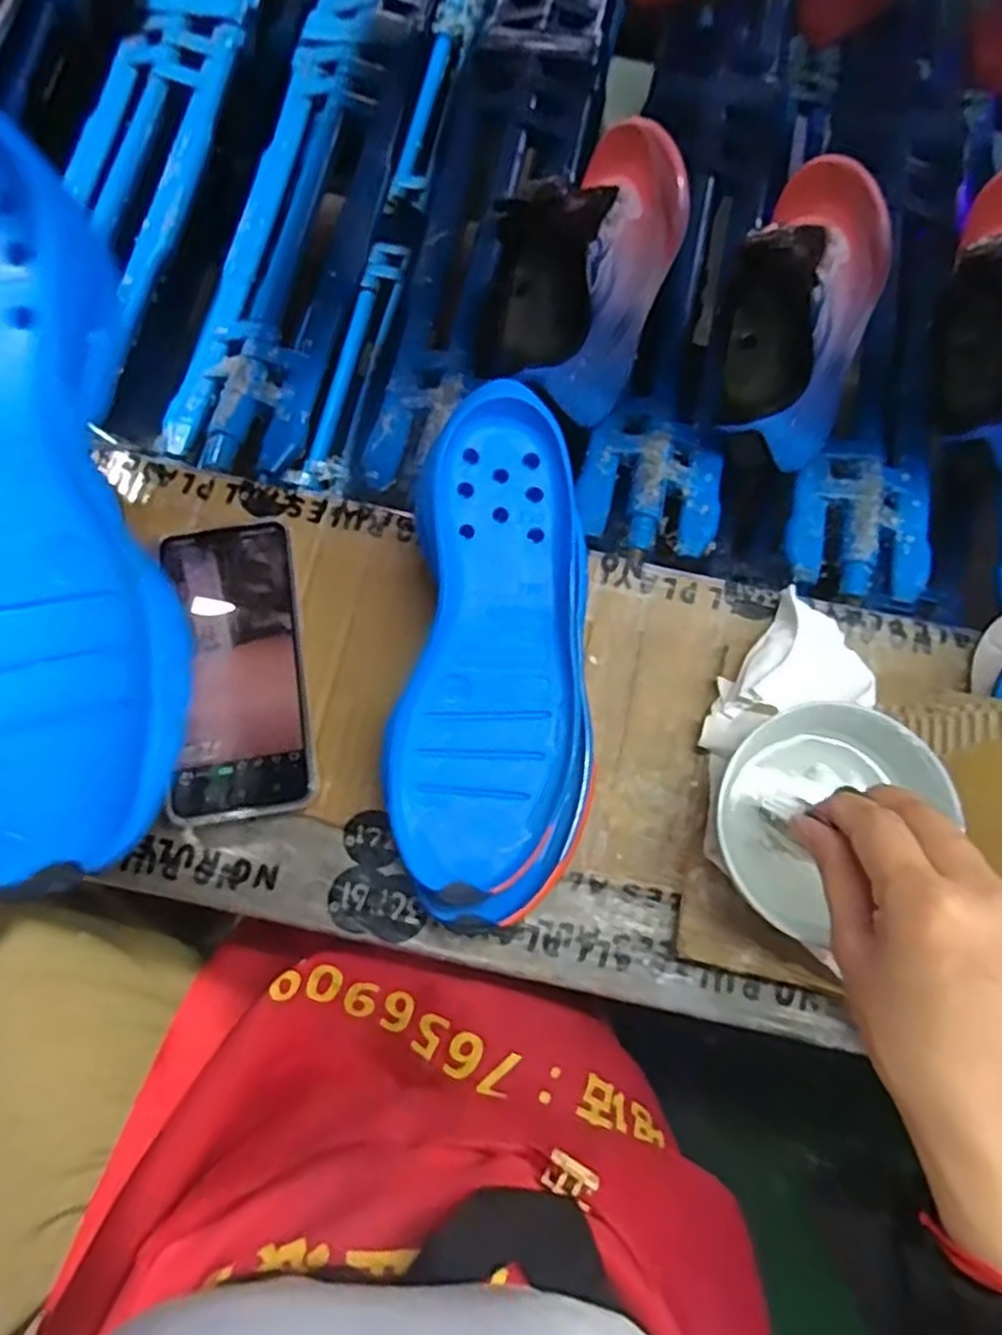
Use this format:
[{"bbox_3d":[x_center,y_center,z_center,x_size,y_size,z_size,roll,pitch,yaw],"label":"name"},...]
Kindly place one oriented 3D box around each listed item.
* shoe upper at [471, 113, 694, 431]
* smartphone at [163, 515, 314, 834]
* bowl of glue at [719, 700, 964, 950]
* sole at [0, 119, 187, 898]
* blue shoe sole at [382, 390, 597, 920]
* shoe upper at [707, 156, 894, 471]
[{"bbox_3d":[0.058,-0.271,0.489,0.103,0.081,0.228,22,78,6],"label":"shoe upper"},{"bbox_3d":[-0.143,-0.002,0.404,0.072,0.010,0.163,-6,76,-3],"label":"smartphone"},{"bbox_3d":[0.156,0.069,0.370,0.095,0.061,0.094,0,77,1],"label":"bowl of glue"},{"bbox_3d":[-0.158,-0.051,0.230,0.091,0.030,0.228,-12,88,-4],"label":"sole"},{"bbox_3d":[-0.001,-0.005,0.367,0.094,0.037,0.247,4,88,0],"label":"blue shoe sole"},{"bbox_3d":[0.196,-0.246,0.486,0.101,0.077,0.225,20,78,5],"label":"shoe upper"}]

